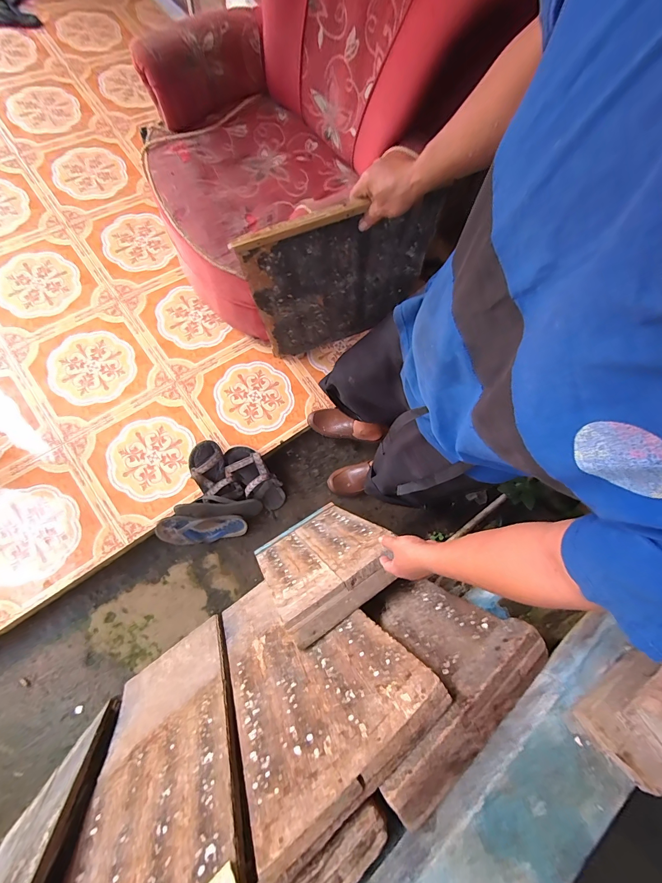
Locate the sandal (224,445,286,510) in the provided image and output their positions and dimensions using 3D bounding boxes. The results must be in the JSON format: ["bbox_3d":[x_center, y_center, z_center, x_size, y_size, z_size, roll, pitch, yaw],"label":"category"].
[{"bbox_3d":[-0.253,0.131,1.183,0.121,0.073,0.266,-42,106,-9],"label":"sandal"}]

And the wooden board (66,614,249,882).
[{"bbox_3d":[-0.351,0.634,0.708,0.313,0.737,0.033,-35,101,-18],"label":"wooden board"}]

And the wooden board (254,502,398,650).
[{"bbox_3d":[-0.031,0.322,0.960,0.306,0.490,0.068,-29,100,-17],"label":"wooden board"}]

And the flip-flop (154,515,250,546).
[{"bbox_3d":[-0.426,0.293,1.142,0.272,0.034,0.109,1,118,-18],"label":"flip-flop"}]

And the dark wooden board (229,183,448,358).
[{"bbox_3d":[0.027,-0.342,0.764,0.382,0.412,0.018,-19,77,-4],"label":"dark wooden board"}]

